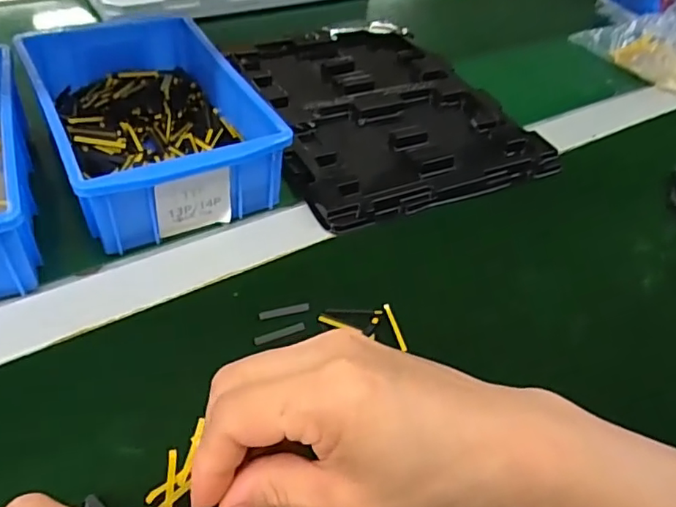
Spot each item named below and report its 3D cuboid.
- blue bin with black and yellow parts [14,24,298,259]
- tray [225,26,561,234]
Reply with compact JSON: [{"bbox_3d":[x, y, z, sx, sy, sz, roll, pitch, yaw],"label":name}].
[{"bbox_3d":[-0.138,-0.100,0.408,0.127,0.061,0.198,-20,52,-25],"label":"blue bin with black and yellow parts"},{"bbox_3d":[0.035,-0.137,0.503,0.220,0.015,0.273,-16,50,-21],"label":"tray"}]

